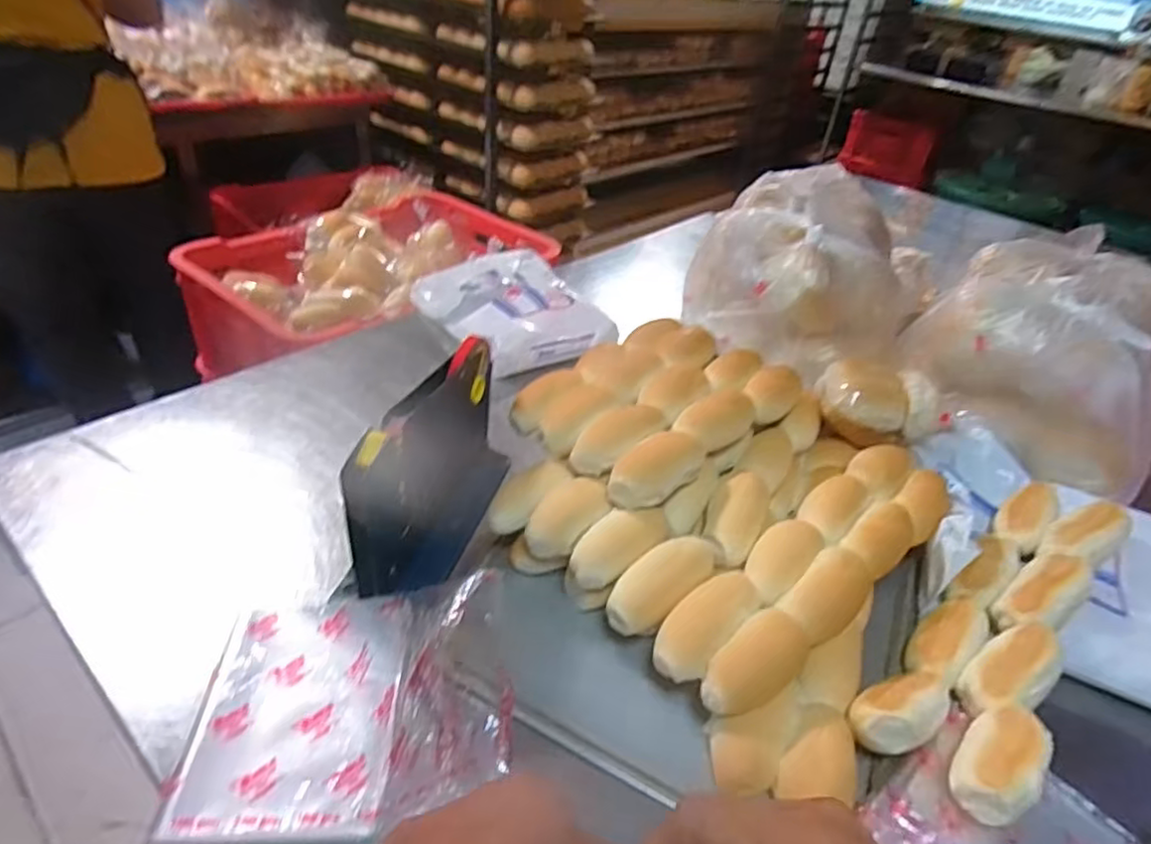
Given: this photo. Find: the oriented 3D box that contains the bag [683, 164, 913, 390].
[{"bbox_3d":[0.280,-0.204,0.839,0.252,0.178,0.328,15,37,10],"label":"bag"}]

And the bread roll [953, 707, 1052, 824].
[{"bbox_3d":[0.274,0.224,0.424,0.044,0.038,0.078,31,43,28],"label":"bread roll"}]

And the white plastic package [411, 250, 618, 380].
[{"bbox_3d":[-0.090,-0.156,0.872,0.190,0.058,0.270,-19,44,-30],"label":"white plastic package"}]

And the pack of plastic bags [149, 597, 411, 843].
[{"bbox_3d":[-0.179,0.185,0.420,0.122,0.014,0.153,2,41,-6],"label":"pack of plastic bags"}]

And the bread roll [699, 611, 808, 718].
[{"bbox_3d":[0.118,0.163,0.452,0.084,0.047,0.040,-26,1,-19],"label":"bread roll"}]

